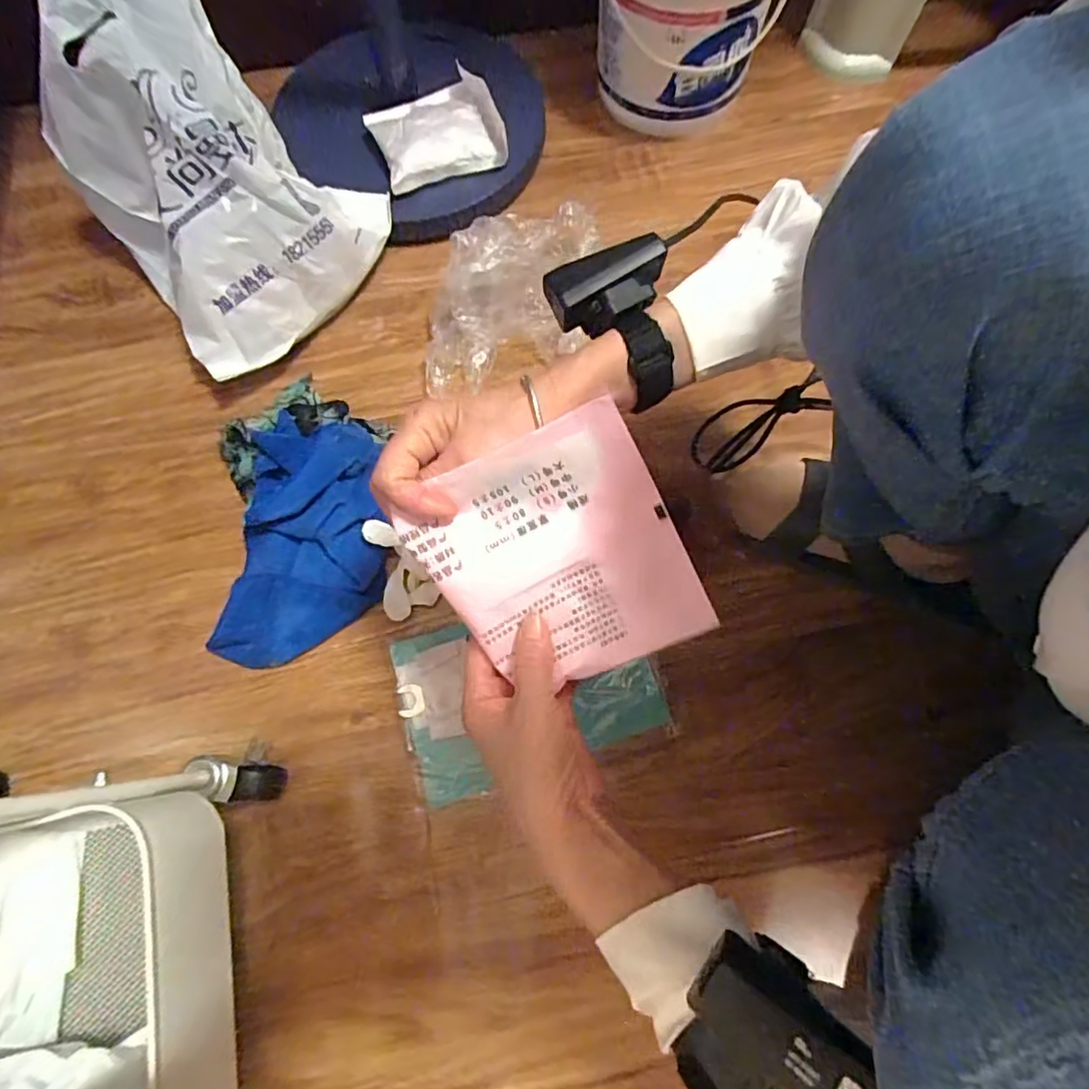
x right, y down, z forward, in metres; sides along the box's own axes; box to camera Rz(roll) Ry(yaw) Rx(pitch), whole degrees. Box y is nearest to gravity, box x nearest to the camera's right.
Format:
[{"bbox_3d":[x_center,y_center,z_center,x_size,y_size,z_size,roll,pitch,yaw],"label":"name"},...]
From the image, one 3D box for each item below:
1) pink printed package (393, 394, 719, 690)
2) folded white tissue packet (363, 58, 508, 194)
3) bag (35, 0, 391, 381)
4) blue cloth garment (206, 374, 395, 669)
[{"bbox_3d":[0.008,0.010,0.334,0.137,0.020,0.142,-26,103,7],"label":"pink printed package"},{"bbox_3d":[-0.116,-0.447,0.618,0.131,0.042,0.096,-18,85,-7],"label":"folded white tissue packet"},{"bbox_3d":[-0.323,-0.342,0.552,0.243,0.217,0.242,38,77,12],"label":"bag"},{"bbox_3d":[-0.225,-0.035,0.530,0.149,0.061,0.270,-4,72,0],"label":"blue cloth garment"}]

